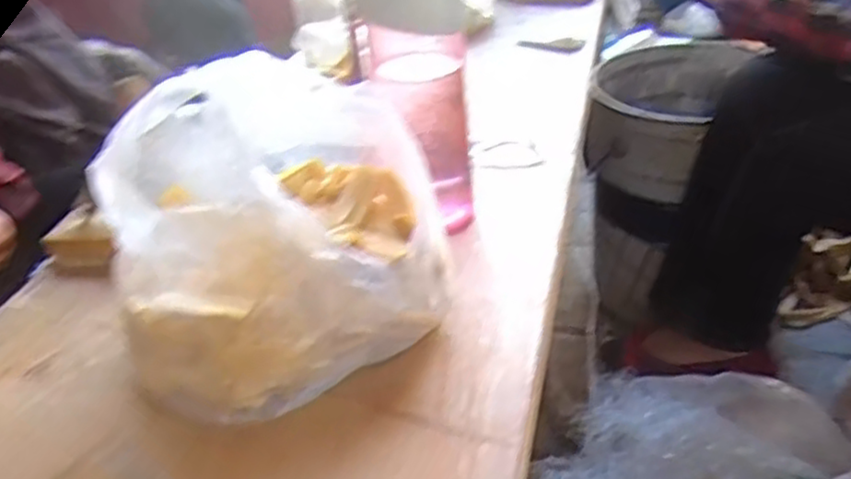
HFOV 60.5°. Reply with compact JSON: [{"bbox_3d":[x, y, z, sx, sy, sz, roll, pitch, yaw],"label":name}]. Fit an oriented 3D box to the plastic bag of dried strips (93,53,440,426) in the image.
[{"bbox_3d":[-0.079,-0.008,0.419,0.193,0.150,0.136,-16,33,-17],"label":"plastic bag of dried strips"}]

